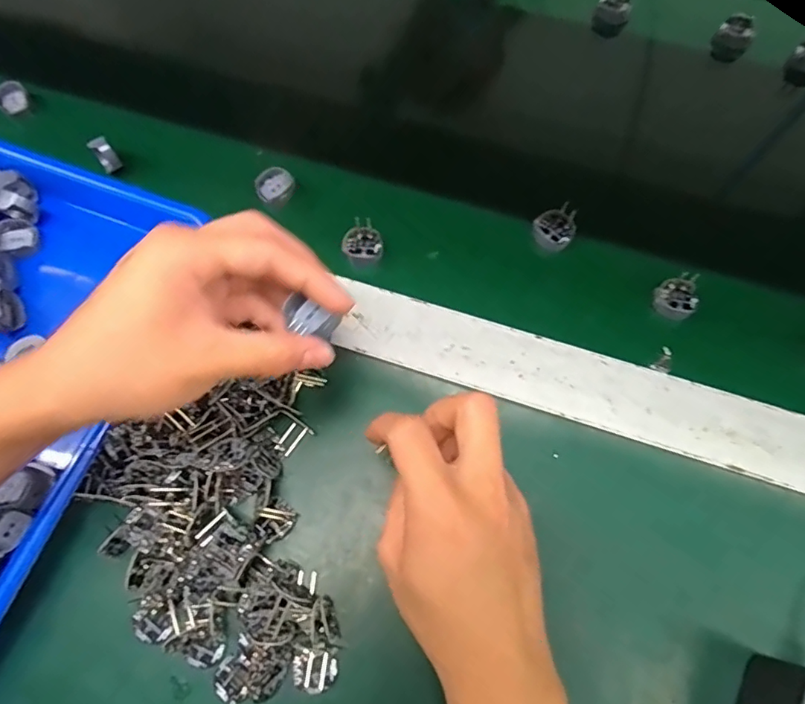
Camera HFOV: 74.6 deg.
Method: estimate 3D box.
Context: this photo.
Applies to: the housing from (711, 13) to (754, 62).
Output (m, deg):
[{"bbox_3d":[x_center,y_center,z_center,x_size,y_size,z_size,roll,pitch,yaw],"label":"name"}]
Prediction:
[{"bbox_3d":[0.290,-0.274,0.462,0.029,0.028,0.023,40,75,13],"label":"housing"}]

